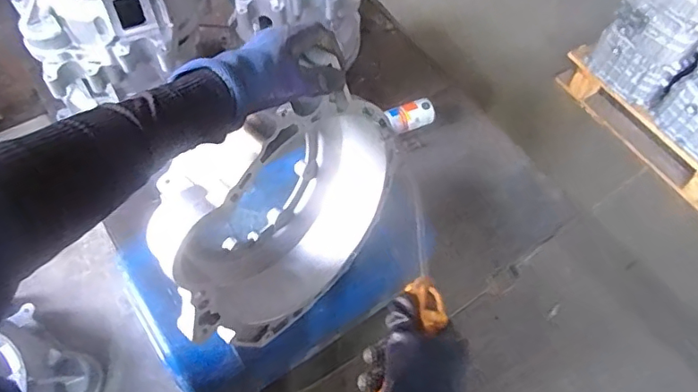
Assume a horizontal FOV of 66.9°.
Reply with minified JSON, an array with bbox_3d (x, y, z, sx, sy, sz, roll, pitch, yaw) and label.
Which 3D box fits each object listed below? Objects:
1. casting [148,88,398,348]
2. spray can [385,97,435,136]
[{"bbox_3d":[-0.088,0.023,0.656,0.140,0.315,0.331,37,64,18],"label":"casting"},{"bbox_3d":[0.143,-0.182,1.240,0.121,0.062,0.058,-17,61,-13],"label":"spray can"}]

